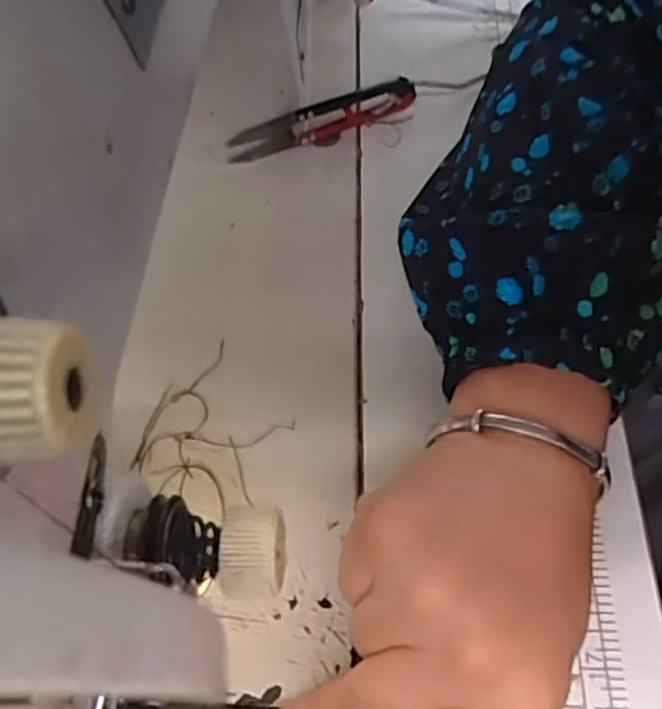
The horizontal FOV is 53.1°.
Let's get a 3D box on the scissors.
[{"bbox_3d":[-0.005,-0.124,0.355,0.102,0.026,0.010,-22,63,-7],"label":"scissors"}]

